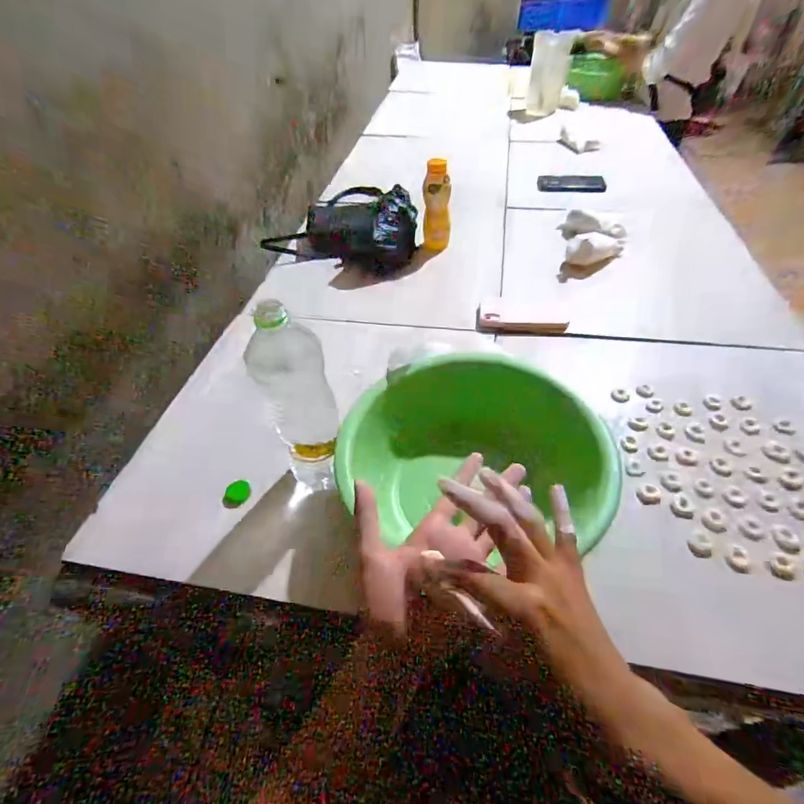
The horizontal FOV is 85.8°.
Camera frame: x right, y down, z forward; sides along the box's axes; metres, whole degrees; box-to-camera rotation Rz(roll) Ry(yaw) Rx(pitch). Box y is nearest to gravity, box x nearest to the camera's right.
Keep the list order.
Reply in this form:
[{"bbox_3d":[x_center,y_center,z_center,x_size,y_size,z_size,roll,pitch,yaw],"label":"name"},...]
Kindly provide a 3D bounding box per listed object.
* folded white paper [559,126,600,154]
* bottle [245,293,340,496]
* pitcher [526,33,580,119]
[{"bbox_3d":[0.538,-0.797,1.321,0.128,0.047,0.053,19,51,18],"label":"folded white paper"},{"bbox_3d":[-0.115,0.019,0.501,0.079,0.228,0.077,-11,49,-6],"label":"bottle"},{"bbox_3d":[0.509,-1.141,1.499,0.128,0.207,0.136,9,50,11],"label":"pitcher"}]

